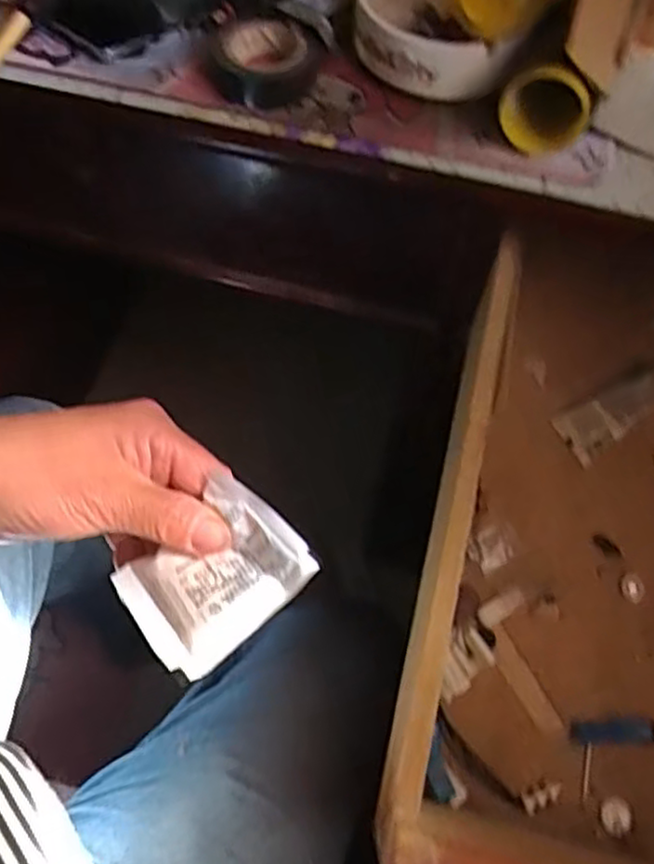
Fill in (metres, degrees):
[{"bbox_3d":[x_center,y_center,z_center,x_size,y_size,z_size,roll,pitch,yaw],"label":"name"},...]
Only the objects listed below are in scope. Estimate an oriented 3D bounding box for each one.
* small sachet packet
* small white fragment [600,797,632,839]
[{"bbox_3d":[-0.047,0.059,0.284,0.072,0.010,0.057,-43,69,-2],"label":"small sachet packet"},{"bbox_3d":[0.166,0.220,0.394,0.017,0.004,0.020,-3,63,-4],"label":"small white fragment"}]

